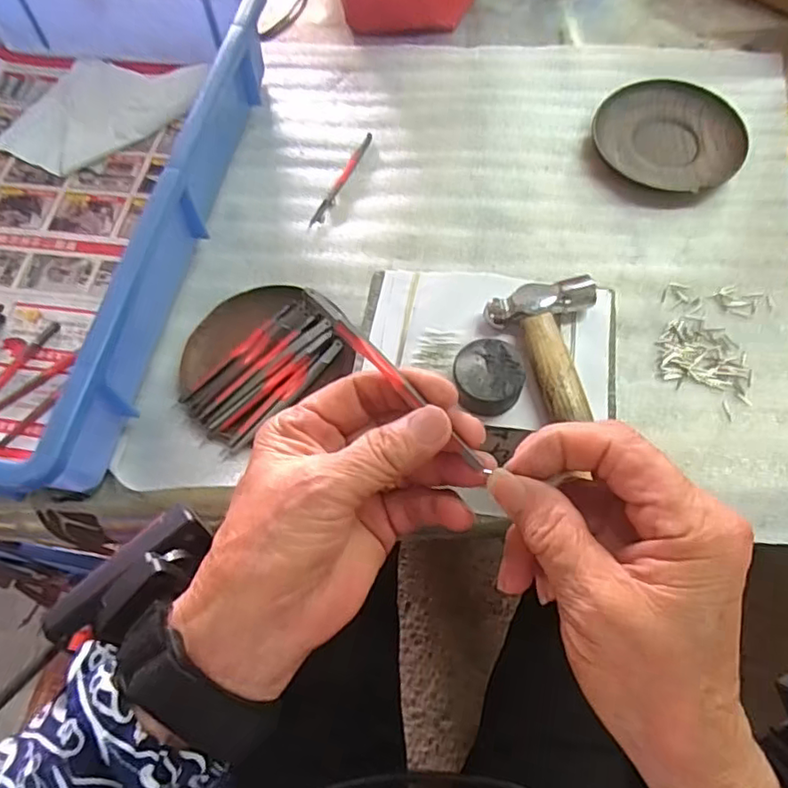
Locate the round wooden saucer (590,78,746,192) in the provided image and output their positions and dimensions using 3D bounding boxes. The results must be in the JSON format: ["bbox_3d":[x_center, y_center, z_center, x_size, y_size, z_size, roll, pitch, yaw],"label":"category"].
[{"bbox_3d":[0.216,-0.204,0.469,0.112,0.014,0.112,-1,64,2],"label":"round wooden saucer"}]

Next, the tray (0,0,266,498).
[{"bbox_3d":[-0.274,-0.145,0.432,0.278,0.078,0.425,7,64,6],"label":"tray"}]

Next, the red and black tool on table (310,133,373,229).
[{"bbox_3d":[-0.041,-0.172,0.477,0.009,0.004,0.106,19,66,12],"label":"red and black tool on table"}]

